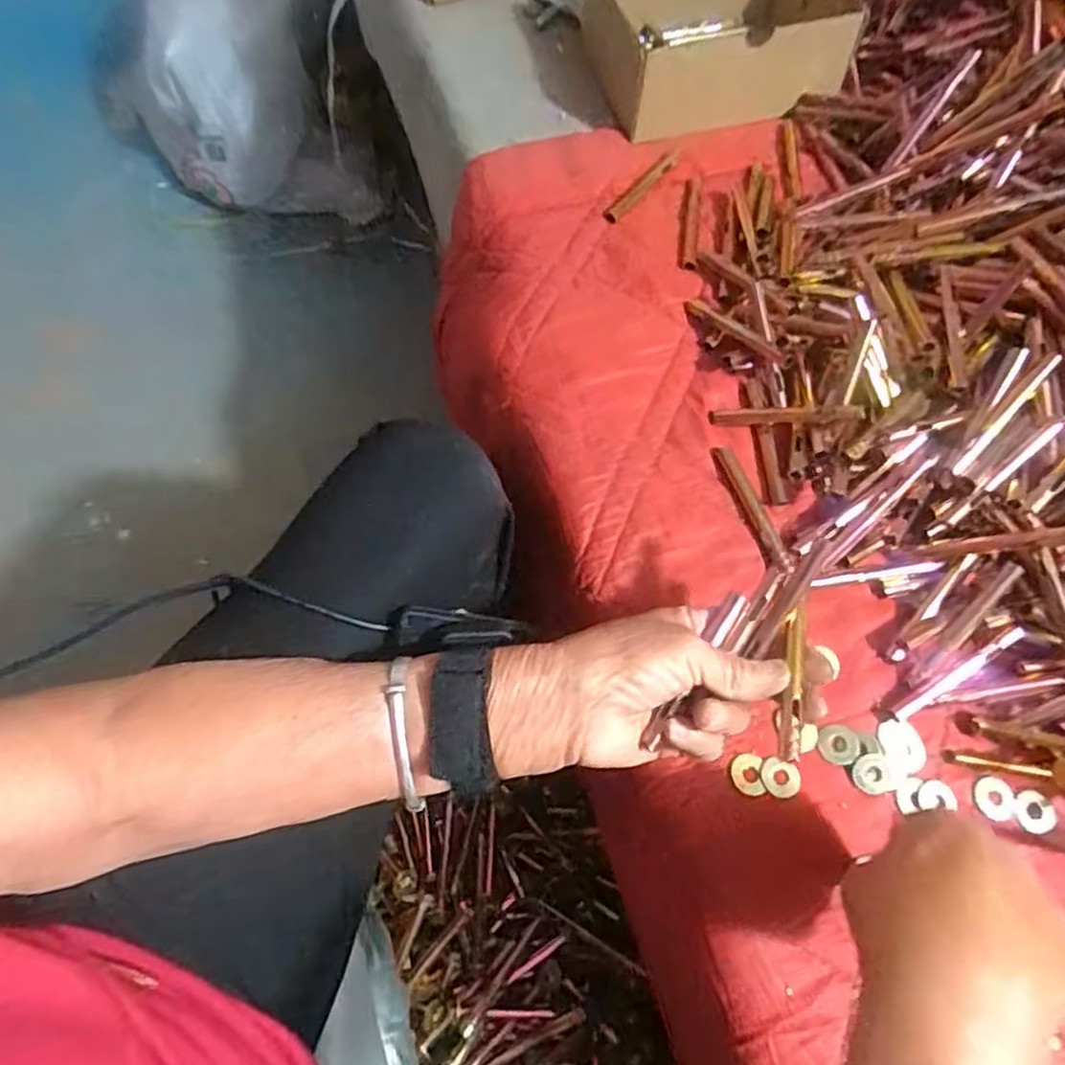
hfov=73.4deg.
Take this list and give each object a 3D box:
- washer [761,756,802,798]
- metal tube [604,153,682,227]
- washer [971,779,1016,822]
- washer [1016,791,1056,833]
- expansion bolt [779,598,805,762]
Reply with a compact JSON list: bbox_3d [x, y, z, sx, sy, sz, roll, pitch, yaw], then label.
[{"bbox_3d":[0.134,0.133,0.385,0.021,0.004,0.019,24,68,7],"label":"washer"},{"bbox_3d":[0.083,-0.261,0.539,0.013,0.010,0.082,40,71,13],"label":"metal tube"},{"bbox_3d":[0.253,0.146,0.392,0.022,0.004,0.024,1,54,-1],"label":"washer"},{"bbox_3d":[0.275,0.153,0.390,0.020,0.004,0.023,29,59,12],"label":"washer"},{"bbox_3d":[0.125,0.070,0.341,0.011,0.008,0.075,12,63,2],"label":"expansion bolt"}]

